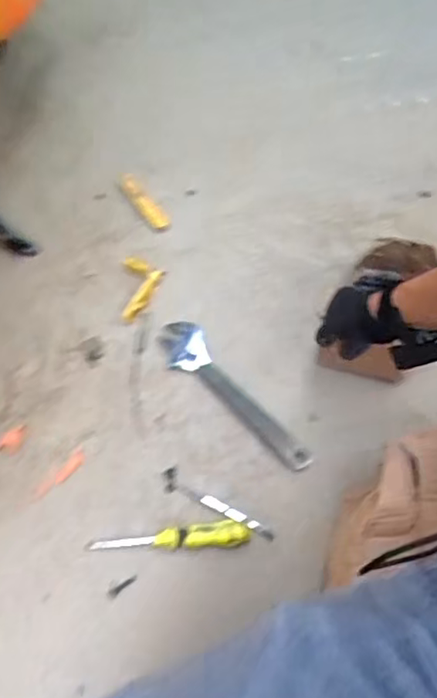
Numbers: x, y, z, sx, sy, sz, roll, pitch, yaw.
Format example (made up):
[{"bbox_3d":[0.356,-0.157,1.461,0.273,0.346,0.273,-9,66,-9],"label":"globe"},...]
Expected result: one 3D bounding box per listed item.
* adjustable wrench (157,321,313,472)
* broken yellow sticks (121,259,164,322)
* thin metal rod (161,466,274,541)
[{"bbox_3d":[0.014,0.065,0.864,0.065,0.013,0.297,-32,64,-20],"label":"adjustable wrench"},{"bbox_3d":[-0.122,-0.103,0.960,0.064,0.024,0.121,-2,57,-3],"label":"broken yellow sticks"},{"bbox_3d":[-0.005,0.205,0.775,0.167,0.009,0.030,29,61,16],"label":"thin metal rod"}]

